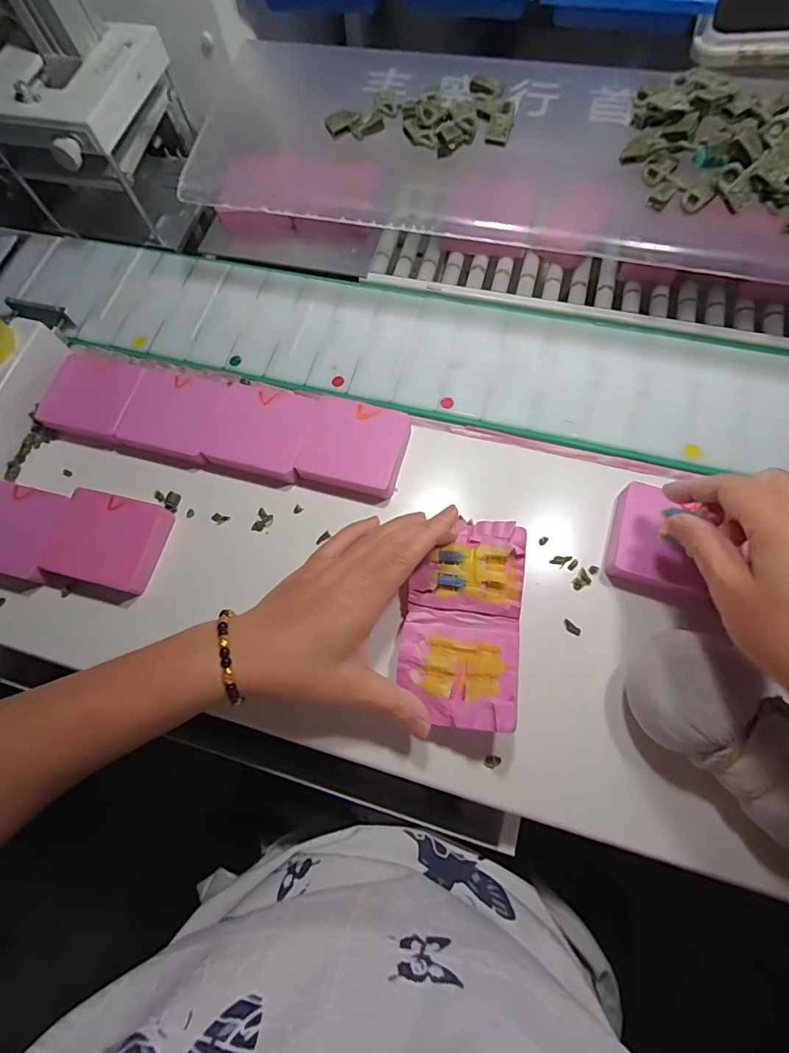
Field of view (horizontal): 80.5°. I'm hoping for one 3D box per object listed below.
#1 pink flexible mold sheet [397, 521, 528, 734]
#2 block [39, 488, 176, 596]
[{"bbox_3d":[0.045,0.059,0.310,0.075,0.028,0.133,8,69,6],"label":"pink flexible mold sheet"},{"bbox_3d":[-0.221,0.010,0.358,0.080,0.021,0.068,10,72,7],"label":"block"}]

